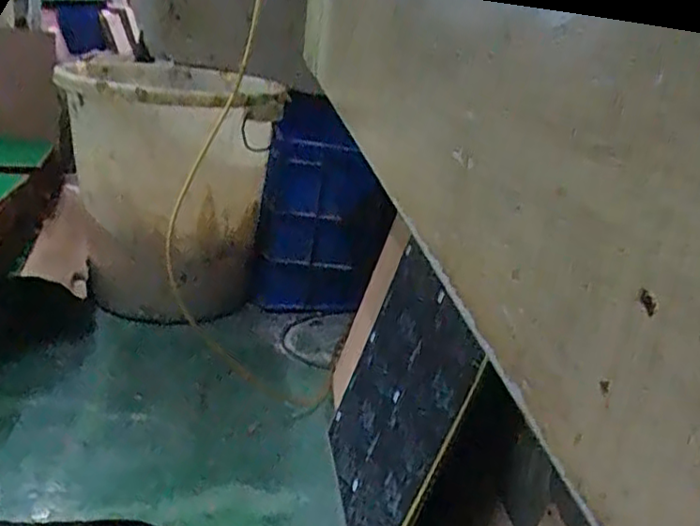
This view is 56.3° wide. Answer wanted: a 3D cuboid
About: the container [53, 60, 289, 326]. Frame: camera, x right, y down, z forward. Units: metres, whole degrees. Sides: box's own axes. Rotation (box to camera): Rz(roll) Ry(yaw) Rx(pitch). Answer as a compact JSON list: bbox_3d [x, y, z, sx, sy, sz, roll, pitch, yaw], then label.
[{"bbox_3d":[-0.446,-0.148,1.565,0.445,0.556,0.377,14,22,17],"label":"container"}]

